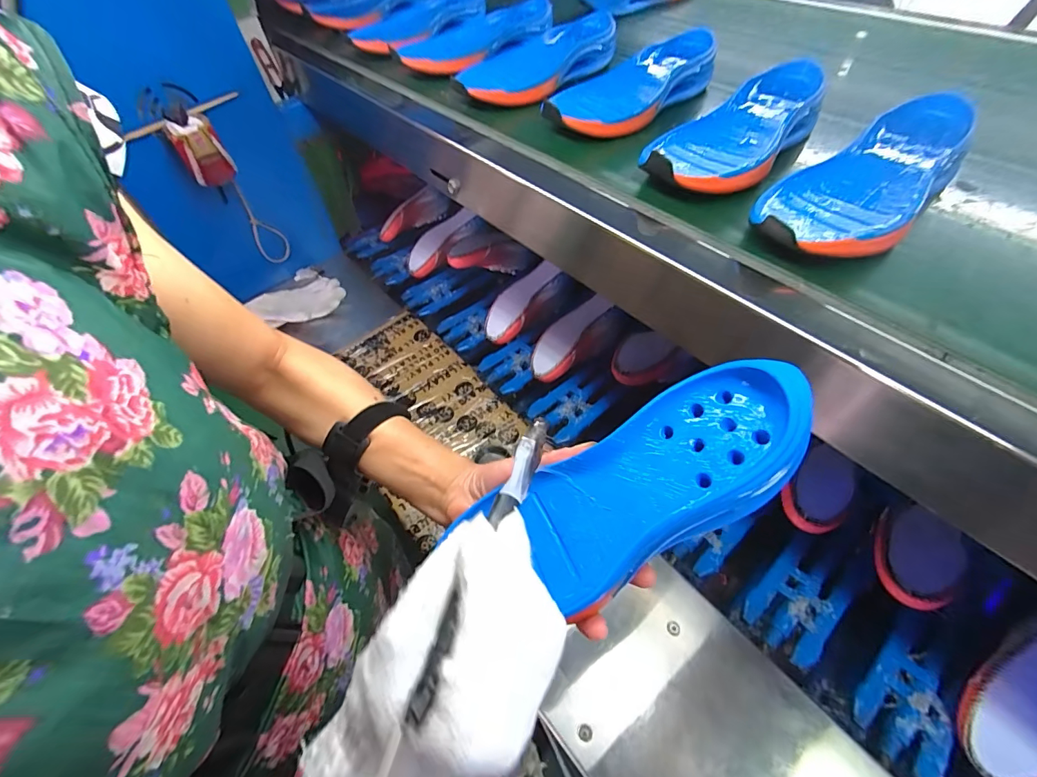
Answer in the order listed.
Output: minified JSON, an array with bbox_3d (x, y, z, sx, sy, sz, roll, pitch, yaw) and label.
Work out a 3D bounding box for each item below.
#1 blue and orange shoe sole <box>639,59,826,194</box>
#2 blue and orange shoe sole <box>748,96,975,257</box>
[{"bbox_3d":[0.215,-0.254,0.430,0.102,0.040,0.246,36,63,26],"label":"blue and orange shoe sole"},{"bbox_3d":[0.295,-0.169,0.361,0.243,0.043,0.090,-30,57,-17],"label":"blue and orange shoe sole"}]

